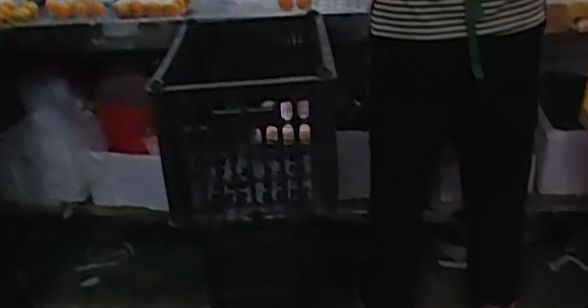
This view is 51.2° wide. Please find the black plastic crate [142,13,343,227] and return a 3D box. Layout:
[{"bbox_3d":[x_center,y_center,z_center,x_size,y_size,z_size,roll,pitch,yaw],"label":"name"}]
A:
[{"bbox_3d":[-0.092,-0.103,1.341,0.352,0.315,0.497,-3,30,4],"label":"black plastic crate"}]

